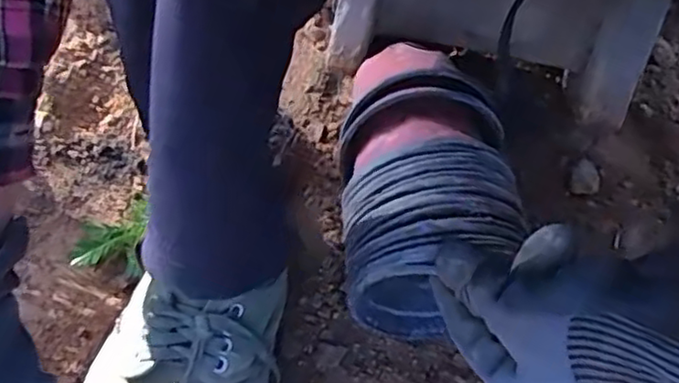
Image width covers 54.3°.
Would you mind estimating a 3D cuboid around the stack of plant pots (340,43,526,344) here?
[{"bbox_3d":[0.048,0.006,0.395,0.093,0.109,0.150,4,49,-1],"label":"stack of plant pots"}]

